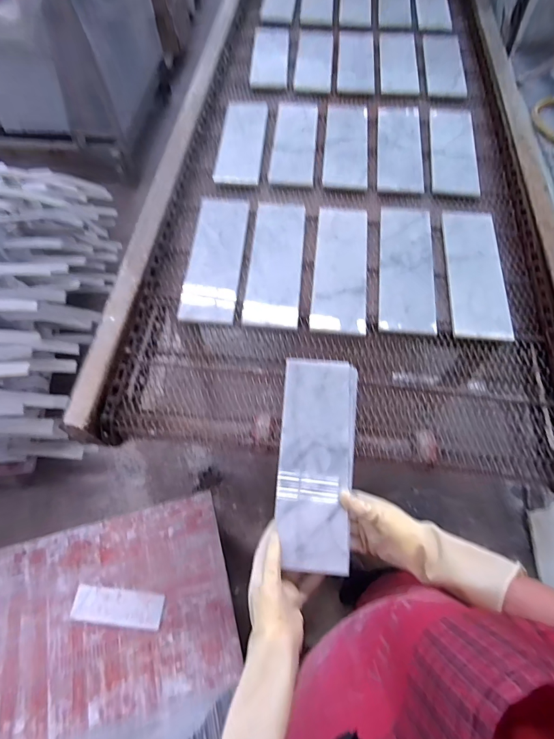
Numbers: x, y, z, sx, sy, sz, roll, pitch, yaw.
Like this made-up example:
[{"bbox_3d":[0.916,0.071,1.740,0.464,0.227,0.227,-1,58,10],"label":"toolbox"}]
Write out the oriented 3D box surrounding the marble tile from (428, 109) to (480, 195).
[{"bbox_3d":[0.467,-0.588,1.006,0.118,0.024,0.372,8,62,6],"label":"marble tile"}]

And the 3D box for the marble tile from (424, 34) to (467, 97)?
[{"bbox_3d":[0.544,-1.002,1.238,0.117,0.021,0.415,7,62,6],"label":"marble tile"}]

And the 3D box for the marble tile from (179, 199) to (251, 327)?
[{"bbox_3d":[-0.130,-0.242,0.803,0.112,0.017,0.328,2,62,3],"label":"marble tile"}]

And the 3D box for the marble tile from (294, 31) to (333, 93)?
[{"bbox_3d":[0.120,-1.001,1.219,0.111,0.010,0.393,4,62,4],"label":"marble tile"}]

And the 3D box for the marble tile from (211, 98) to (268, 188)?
[{"bbox_3d":[-0.090,-0.608,1.002,0.110,0.009,0.361,2,62,3],"label":"marble tile"}]

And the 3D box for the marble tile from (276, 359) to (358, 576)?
[{"bbox_3d":[0.062,0.132,0.587,0.116,0.023,0.311,4,66,4],"label":"marble tile"}]

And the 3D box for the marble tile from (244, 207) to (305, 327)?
[{"bbox_3d":[-0.001,-0.228,0.794,0.110,0.014,0.324,3,62,4],"label":"marble tile"}]

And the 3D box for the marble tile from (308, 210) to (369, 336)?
[{"bbox_3d":[0.133,-0.214,0.788,0.110,0.021,0.314,5,62,5],"label":"marble tile"}]

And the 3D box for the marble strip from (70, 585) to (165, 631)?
[{"bbox_3d":[-0.422,0.631,1.008,0.234,0.007,0.079,4,62,4],"label":"marble strip"}]

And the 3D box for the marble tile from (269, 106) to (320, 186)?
[{"bbox_3d":[0.049,-0.605,1.003,0.110,0.009,0.353,3,62,4],"label":"marble tile"}]

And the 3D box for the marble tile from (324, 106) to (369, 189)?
[{"bbox_3d":[0.186,-0.602,1.005,0.112,0.009,0.360,4,62,4],"label":"marble tile"}]

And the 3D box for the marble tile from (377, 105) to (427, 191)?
[{"bbox_3d":[0.324,-0.592,0.999,0.116,0.014,0.368,6,62,5],"label":"marble tile"}]

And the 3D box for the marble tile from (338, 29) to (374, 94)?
[{"bbox_3d":[0.258,-1.019,1.232,0.111,0.007,0.409,4,62,4],"label":"marble tile"}]

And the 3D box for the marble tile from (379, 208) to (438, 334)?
[{"bbox_3d":[0.274,-0.219,0.797,0.109,0.016,0.334,6,62,5],"label":"marble tile"}]

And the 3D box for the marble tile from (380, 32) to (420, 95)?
[{"bbox_3d":[0.395,-1.011,1.236,0.115,0.012,0.417,6,62,5],"label":"marble tile"}]

